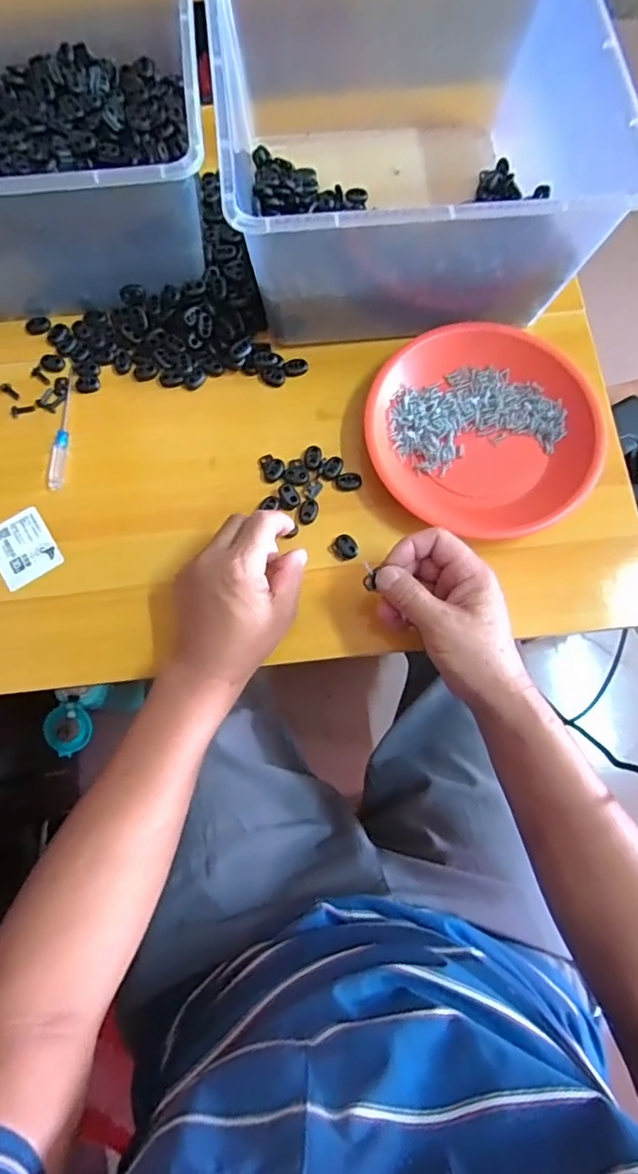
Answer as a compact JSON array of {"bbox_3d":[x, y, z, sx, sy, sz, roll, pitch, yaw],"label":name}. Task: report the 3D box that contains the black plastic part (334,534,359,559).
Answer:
[{"bbox_3d":[0.022,-0.033,0.445,0.017,0.004,0.021,-33,78,-9],"label":"black plastic part"}]

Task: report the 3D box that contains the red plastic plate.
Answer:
[{"bbox_3d":[0.137,-0.132,0.457,0.190,0.031,0.171,34,78,8],"label":"red plastic plate"}]

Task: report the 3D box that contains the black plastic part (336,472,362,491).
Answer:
[{"bbox_3d":[0.025,-0.090,0.459,0.022,0.004,0.016,-6,76,-2],"label":"black plastic part"}]

